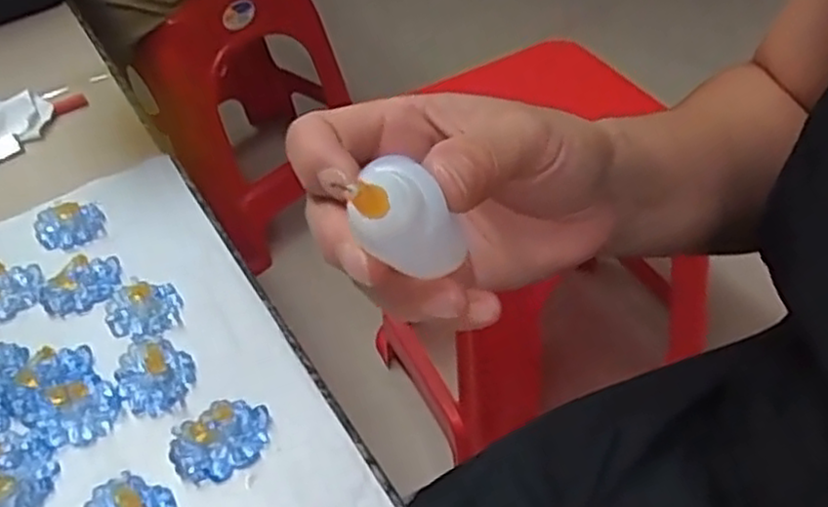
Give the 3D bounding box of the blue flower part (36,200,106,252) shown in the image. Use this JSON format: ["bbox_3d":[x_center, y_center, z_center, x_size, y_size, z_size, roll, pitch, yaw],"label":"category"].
[{"bbox_3d":[-0.184,-0.015,0.391,0.033,0.011,0.031,-6,47,6],"label":"blue flower part"}]

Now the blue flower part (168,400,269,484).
[{"bbox_3d":[-0.075,0.070,0.282,0.037,0.008,0.030,-29,49,-16],"label":"blue flower part"}]

